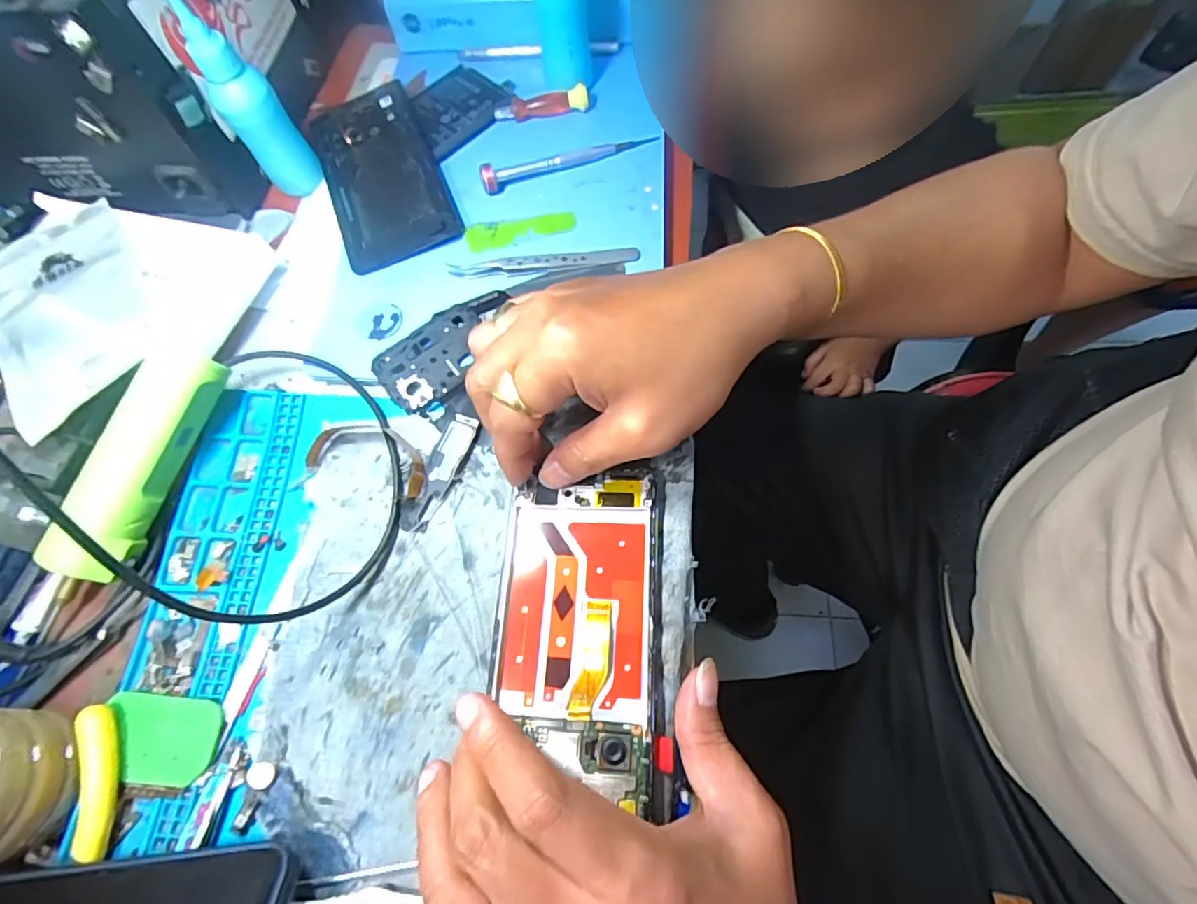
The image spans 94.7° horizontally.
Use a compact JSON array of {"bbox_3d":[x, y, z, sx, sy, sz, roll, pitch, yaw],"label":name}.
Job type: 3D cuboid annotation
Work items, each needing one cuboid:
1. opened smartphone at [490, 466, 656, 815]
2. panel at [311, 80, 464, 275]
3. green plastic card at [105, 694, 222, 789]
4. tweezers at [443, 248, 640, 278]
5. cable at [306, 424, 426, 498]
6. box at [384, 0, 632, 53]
[{"bbox_3d":[-0.010,0.076,0.257,0.071,0.007,0.138,1,67,4],"label":"opened smartphone"},{"bbox_3d":[-0.149,-0.191,0.378,0.075,0.010,0.156,-22,67,-6],"label":"panel"},{"bbox_3d":[-0.196,0.129,0.247,0.050,0.006,0.035,3,67,4],"label":"green plastic card"},{"bbox_3d":[-0.033,-0.117,0.339,0.114,0.008,0.012,-7,67,0],"label":"tweezers"},{"bbox_3d":[-0.122,0.001,0.296,0.065,0.005,0.033,13,68,9],"label":"cable"},{"bbox_3d":[-0.066,-0.342,0.414,0.181,0.041,0.055,3,67,5],"label":"box"}]

